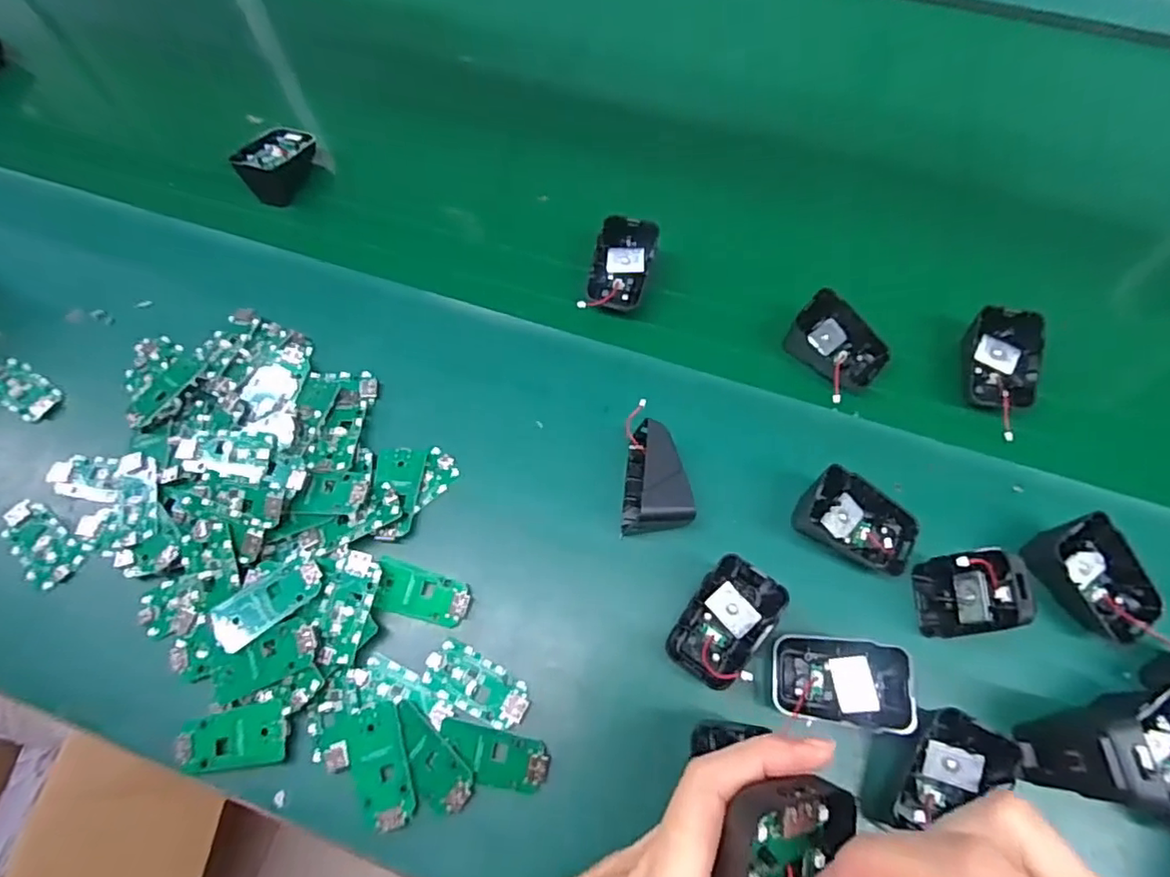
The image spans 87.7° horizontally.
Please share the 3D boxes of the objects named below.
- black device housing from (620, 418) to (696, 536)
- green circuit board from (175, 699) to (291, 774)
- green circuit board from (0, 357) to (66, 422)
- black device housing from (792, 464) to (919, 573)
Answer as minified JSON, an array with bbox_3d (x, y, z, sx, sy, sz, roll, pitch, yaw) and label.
[{"bbox_3d":[0.046,0.027,0.385,0.041,0.044,0.064,2,67,3],"label":"black device housing"},{"bbox_3d":[-0.197,0.168,0.341,0.060,0.009,0.031,-7,63,-2],"label":"green circuit board"},{"bbox_3d":[-0.409,-0.035,0.442,0.063,0.007,0.032,29,68,15],"label":"green circuit board"},{"bbox_3d":[0.168,0.051,0.376,0.070,0.033,0.046,24,68,11],"label":"black device housing"}]

